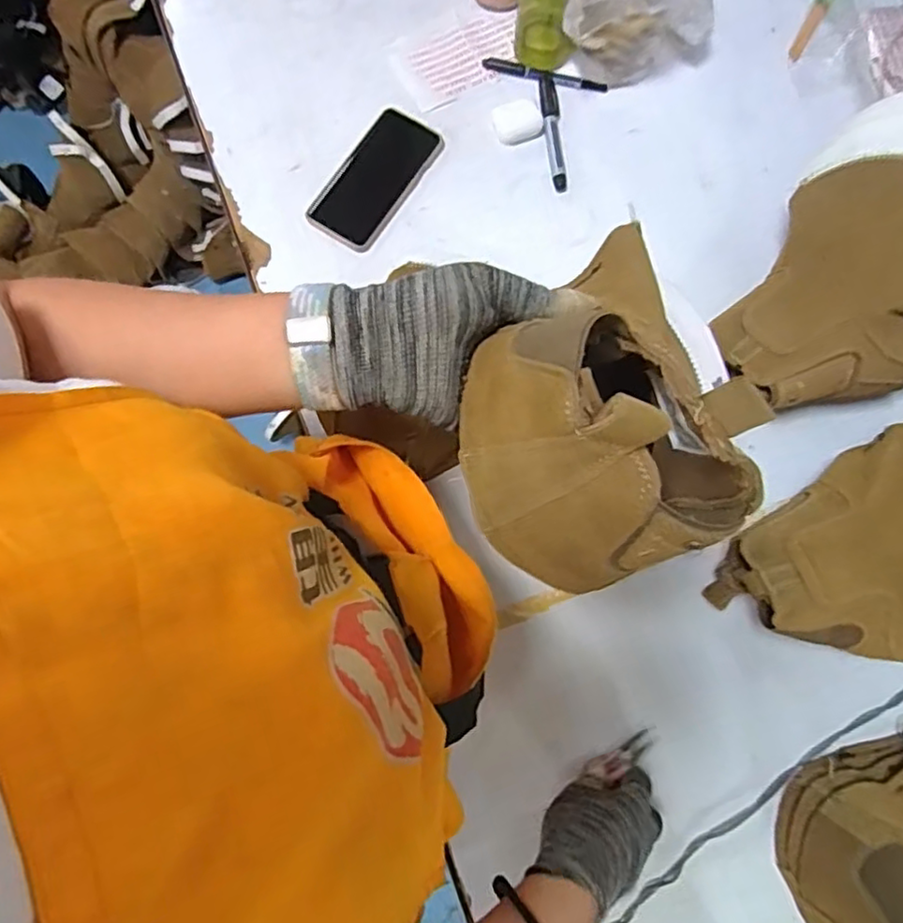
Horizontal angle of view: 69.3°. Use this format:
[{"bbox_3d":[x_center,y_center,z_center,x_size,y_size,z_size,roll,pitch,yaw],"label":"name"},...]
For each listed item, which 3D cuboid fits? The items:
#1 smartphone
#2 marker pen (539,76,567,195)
[{"bbox_3d":[-0.081,-0.305,0.705,0.075,0.012,0.155,33,80,8],"label":"smartphone"},{"bbox_3d":[0.111,-0.361,0.712,0.018,0.011,0.141,-4,77,0],"label":"marker pen"}]

